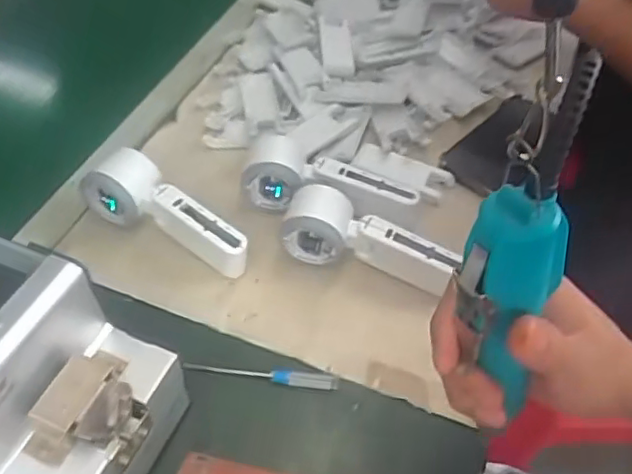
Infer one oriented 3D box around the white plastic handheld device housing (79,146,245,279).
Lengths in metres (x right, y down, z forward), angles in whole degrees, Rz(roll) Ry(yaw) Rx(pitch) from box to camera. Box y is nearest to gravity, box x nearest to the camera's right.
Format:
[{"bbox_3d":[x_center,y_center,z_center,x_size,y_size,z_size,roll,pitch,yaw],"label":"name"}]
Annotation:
[{"bbox_3d":[-0.135,-0.019,0.544,0.166,0.055,0.062,34,57,24],"label":"white plastic handheld device housing"}]

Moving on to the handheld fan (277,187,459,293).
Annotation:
[{"bbox_3d":[0.050,0.000,0.533,0.164,0.052,0.055,13,51,10],"label":"handheld fan"}]

